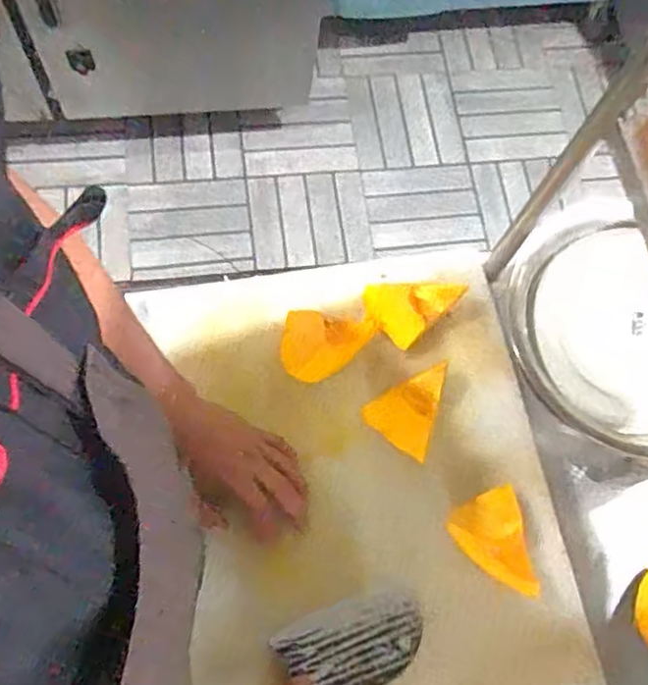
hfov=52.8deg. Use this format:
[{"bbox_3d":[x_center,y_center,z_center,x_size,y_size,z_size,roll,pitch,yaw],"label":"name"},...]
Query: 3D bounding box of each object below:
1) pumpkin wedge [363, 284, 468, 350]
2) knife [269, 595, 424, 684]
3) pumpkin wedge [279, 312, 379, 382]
[{"bbox_3d":[0.100,-0.052,0.743,0.103,0.036,0.079,-38,78,-16],"label":"pumpkin wedge"},{"bbox_3d":[-0.015,0.306,0.614,0.233,0.026,0.078,-20,72,-13],"label":"knife"},{"bbox_3d":[0.000,0.006,0.707,0.096,0.034,0.068,16,70,0],"label":"pumpkin wedge"}]

